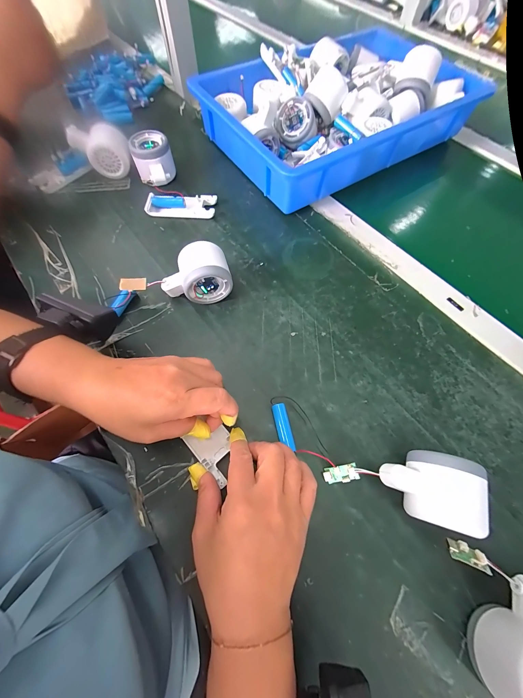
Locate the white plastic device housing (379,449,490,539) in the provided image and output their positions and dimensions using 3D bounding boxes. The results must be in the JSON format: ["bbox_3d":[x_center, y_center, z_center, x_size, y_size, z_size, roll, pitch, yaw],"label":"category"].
[{"bbox_3d":[0.145,0.121,0.234,0.076,0.055,0.055,15,67,7],"label":"white plastic device housing"}]

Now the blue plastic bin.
[{"bbox_3d":[0.122,-0.403,0.448,0.396,0.090,0.277,-31,70,-12],"label":"blue plastic bin"}]

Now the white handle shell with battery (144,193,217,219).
[{"bbox_3d":[-0.125,-0.224,0.411,0.104,0.017,0.036,2,67,1],"label":"white handle shell with battery"}]

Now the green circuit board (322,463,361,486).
[{"bbox_3d":[0.076,0.121,0.254,0.032,0.005,0.015,-17,66,13],"label":"green circuit board"}]

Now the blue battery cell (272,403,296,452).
[{"bbox_3d":[0.022,0.082,0.274,0.014,0.013,0.047,-13,67,-5],"label":"blue battery cell"}]

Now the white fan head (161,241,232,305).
[{"bbox_3d":[-0.081,-0.091,0.322,0.083,0.064,0.053,-10,67,-4],"label":"white fan head"}]

